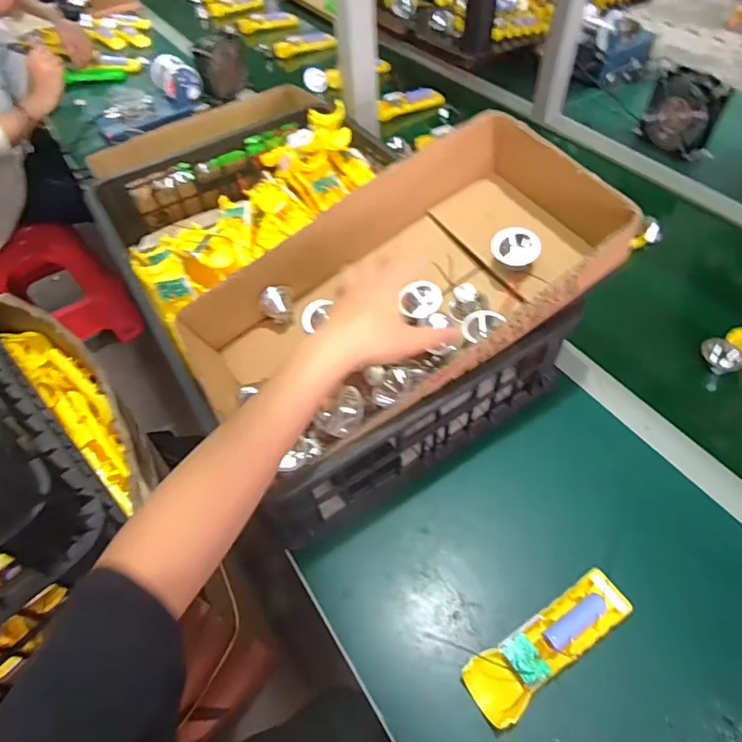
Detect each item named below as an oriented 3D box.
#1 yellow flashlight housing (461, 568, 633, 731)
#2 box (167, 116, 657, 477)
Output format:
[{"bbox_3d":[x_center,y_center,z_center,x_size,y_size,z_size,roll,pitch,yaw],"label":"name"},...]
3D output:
[{"bbox_3d":[0.157,0.240,0.436,0.162,0.035,0.051,-31,57,-18],"label":"yellow flashlight housing"},{"bbox_3d":[0.024,-0.079,0.497,0.411,0.142,0.219,-28,57,-17],"label":"box"}]

